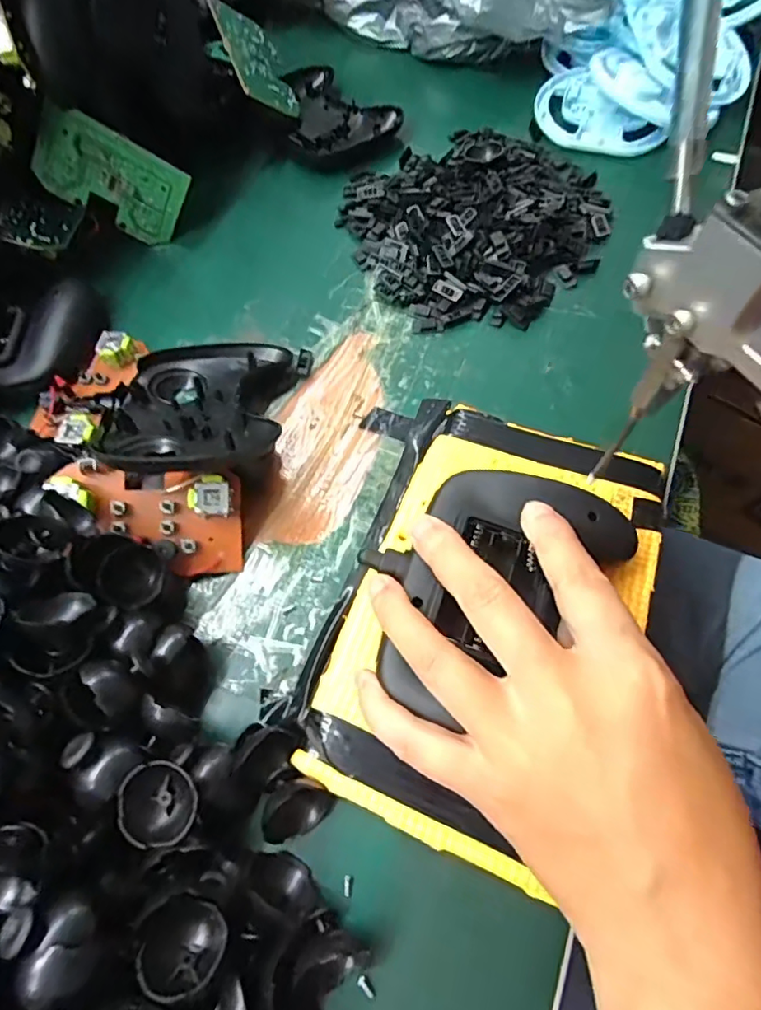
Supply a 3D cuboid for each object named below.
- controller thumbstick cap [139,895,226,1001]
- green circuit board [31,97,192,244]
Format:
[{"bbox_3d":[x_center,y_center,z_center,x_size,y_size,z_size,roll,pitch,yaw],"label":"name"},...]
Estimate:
[{"bbox_3d":[-0.065,0.145,0.178,0.024,0.012,0.027,20,27,-9],"label":"controller thumbstick cap"},{"bbox_3d":[-0.181,-0.221,0.367,0.090,0.054,0.004,22,29,-23],"label":"green circuit board"}]

